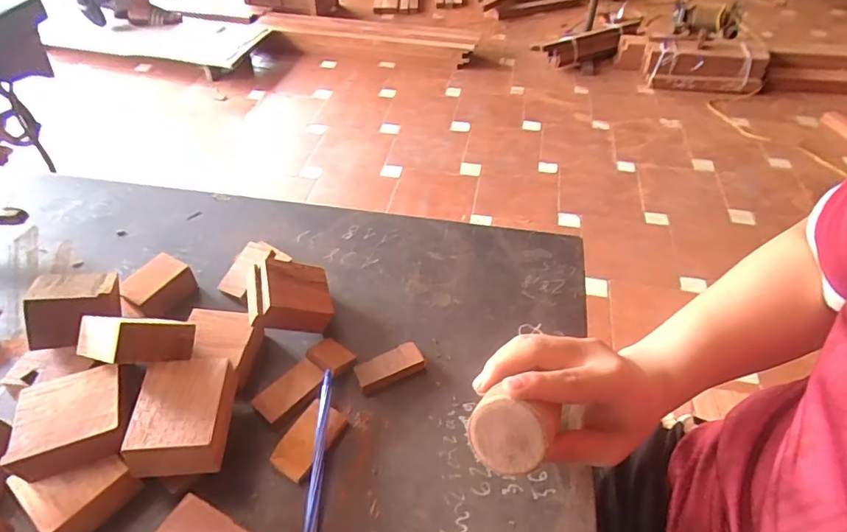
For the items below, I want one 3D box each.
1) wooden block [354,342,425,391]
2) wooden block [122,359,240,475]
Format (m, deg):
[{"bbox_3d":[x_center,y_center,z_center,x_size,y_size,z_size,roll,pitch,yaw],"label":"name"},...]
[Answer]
[{"bbox_3d":[-0.027,0.082,0.411,0.055,0.014,0.026,-20,50,-19],"label":"wooden block"},{"bbox_3d":[-0.160,0.099,0.341,0.060,0.025,0.070,-1,47,-2],"label":"wooden block"}]

